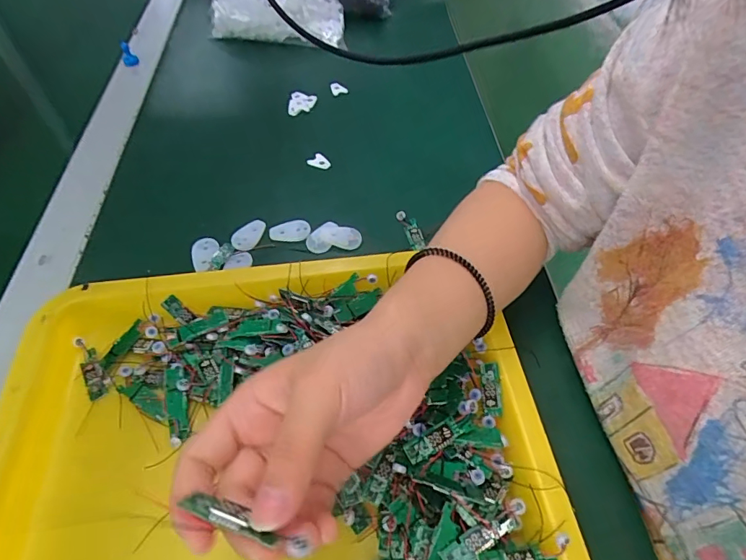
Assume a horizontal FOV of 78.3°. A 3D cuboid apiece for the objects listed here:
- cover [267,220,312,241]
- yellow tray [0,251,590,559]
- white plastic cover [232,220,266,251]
[{"bbox_3d":[-0.074,-0.043,0.409,0.036,0.009,0.016,-10,53,-7],"label":"cover"},{"bbox_3d":[-0.066,0.105,0.286,0.329,0.046,0.260,-7,52,-5],"label":"yellow tray"},{"bbox_3d":[-0.109,-0.041,0.407,0.020,0.007,0.035,31,58,22],"label":"white plastic cover"}]

